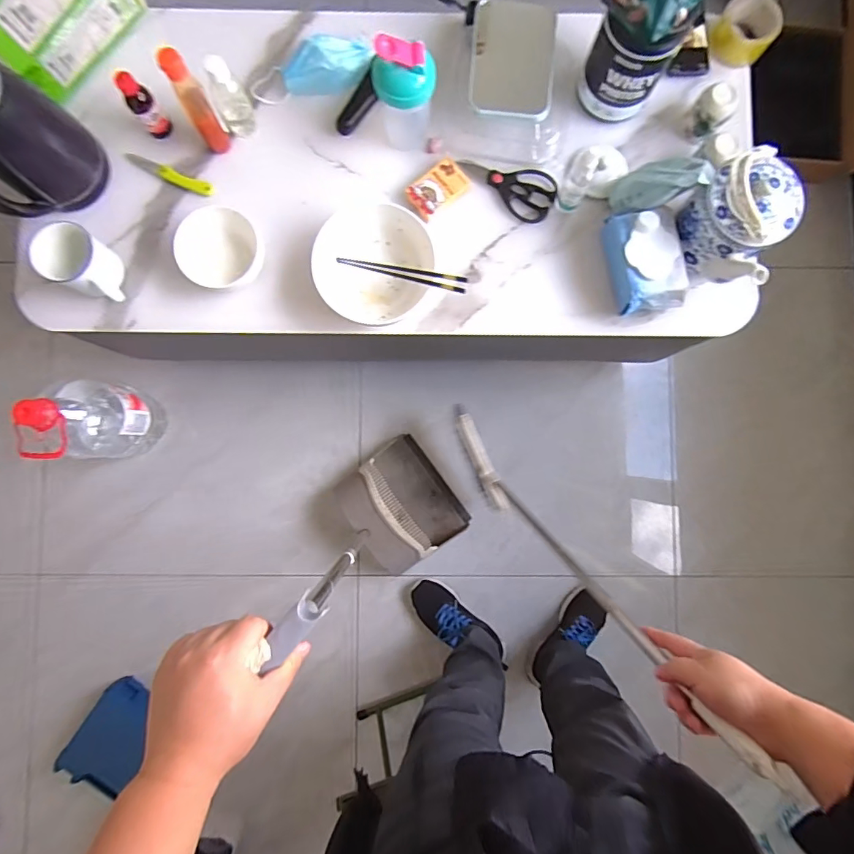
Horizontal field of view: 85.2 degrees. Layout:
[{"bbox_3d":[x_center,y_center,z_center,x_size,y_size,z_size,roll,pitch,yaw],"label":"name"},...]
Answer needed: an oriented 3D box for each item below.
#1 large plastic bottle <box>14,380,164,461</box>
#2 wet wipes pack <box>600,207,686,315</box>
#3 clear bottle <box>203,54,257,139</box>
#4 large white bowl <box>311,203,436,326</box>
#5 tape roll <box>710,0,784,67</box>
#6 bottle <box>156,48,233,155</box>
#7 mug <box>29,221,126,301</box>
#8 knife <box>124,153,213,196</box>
[{"bbox_3d":[-0.744,-0.019,1.004,0.194,0.310,0.174,7,86,0],"label":"large plastic bottle"},{"bbox_3d":[0.362,-0.275,0.758,0.111,0.068,0.159,-9,86,-1],"label":"wet wipes pack"},{"bbox_3d":[-0.323,-0.539,0.765,0.052,0.122,0.037,-22,87,-2],"label":"clear bottle"},{"bbox_3d":[-0.093,-0.277,0.777,0.192,0.077,0.194,0,86,0],"label":"large white bowl"},{"bbox_3d":[0.555,-0.693,0.808,0.102,0.050,0.102,0,86,0],"label":"tape roll"},{"bbox_3d":[-0.367,-0.512,0.738,0.044,0.161,0.045,-28,87,-2],"label":"bottle"},{"bbox_3d":[-0.554,-0.265,0.751,0.115,0.078,0.093,22,86,1],"label":"mug"},{"bbox_3d":[-0.452,-0.443,0.815,0.156,0.010,0.023,22,86,1],"label":"knife"}]

